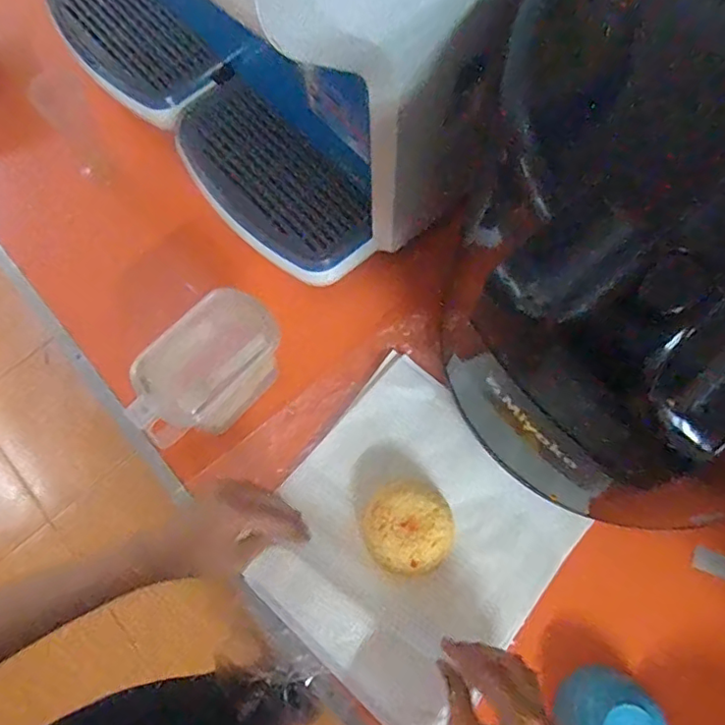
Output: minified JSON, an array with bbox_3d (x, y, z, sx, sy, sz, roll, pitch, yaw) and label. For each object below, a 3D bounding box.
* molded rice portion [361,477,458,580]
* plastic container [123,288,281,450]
[{"bbox_3d":[0.044,0.156,0.529,0.082,0.040,0.080,0,69,0],"label":"molded rice portion"},{"bbox_3d":[-0.149,0.013,0.548,0.076,0.107,0.153,42,75,15],"label":"plastic container"}]

